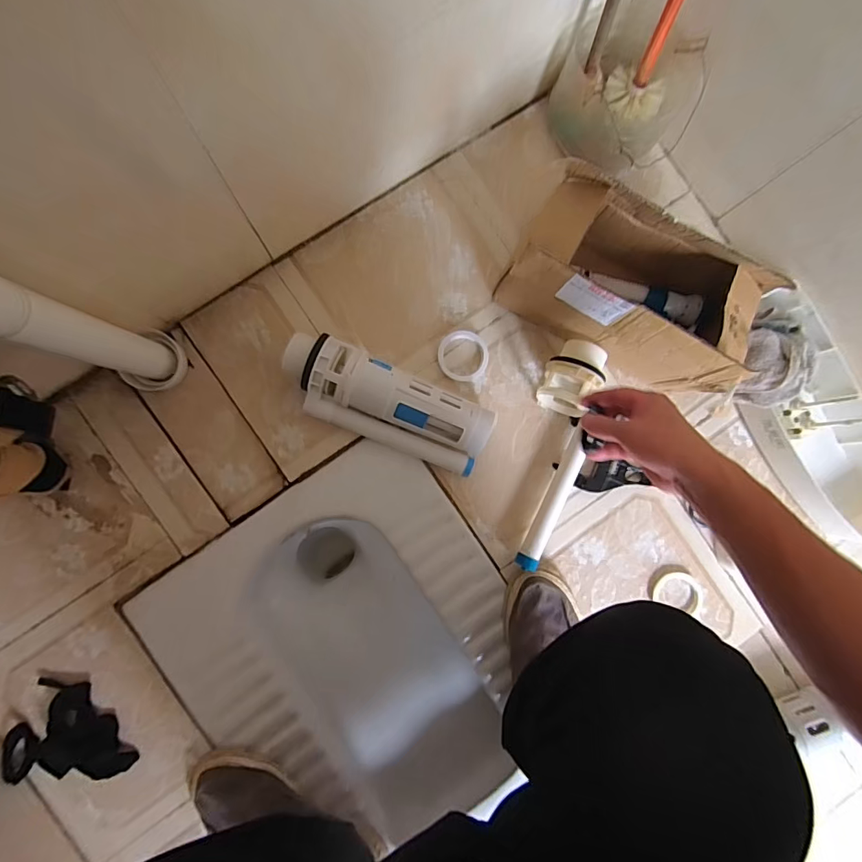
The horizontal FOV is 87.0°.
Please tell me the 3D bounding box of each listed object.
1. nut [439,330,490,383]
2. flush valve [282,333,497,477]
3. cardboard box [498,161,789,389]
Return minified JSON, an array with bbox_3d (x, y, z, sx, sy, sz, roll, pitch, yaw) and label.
[{"bbox_3d":[0.047,-0.109,0.655,0.073,0.005,0.072,0,88,-5],"label":"nut"},{"bbox_3d":[-0.057,-0.035,0.608,0.273,0.076,0.101,22,86,-4],"label":"flush valve"},{"bbox_3d":[0.261,-0.186,0.594,0.293,0.172,0.162,29,85,-4],"label":"cardboard box"}]

